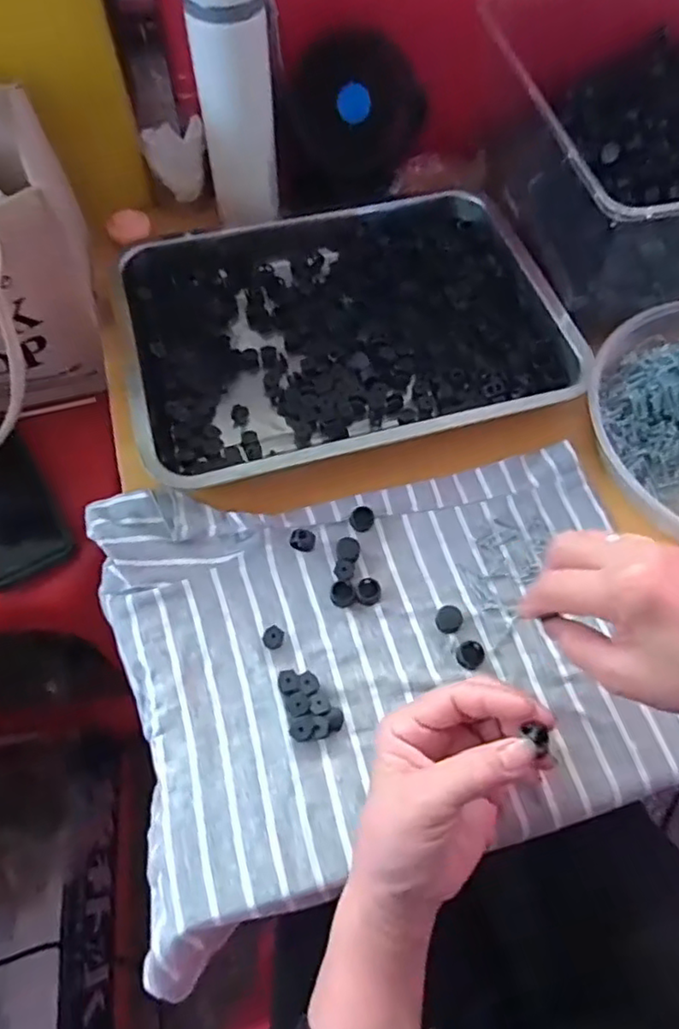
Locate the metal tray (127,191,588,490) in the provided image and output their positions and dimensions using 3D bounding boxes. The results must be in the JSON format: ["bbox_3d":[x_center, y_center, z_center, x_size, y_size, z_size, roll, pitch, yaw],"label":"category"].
[{"bbox_3d":[-0.003,-0.172,0.527,0.335,0.029,0.272,-14,64,-8],"label":"metal tray"}]

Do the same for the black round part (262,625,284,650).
[{"bbox_3d":[-0.043,0.080,0.414,0.013,0.008,0.014,0,63,-1],"label":"black round part"}]

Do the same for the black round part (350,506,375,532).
[{"bbox_3d":[0.016,0.003,0.453,0.017,0.010,0.016,0,63,-1],"label":"black round part"}]

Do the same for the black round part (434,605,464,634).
[{"bbox_3d":[0.073,0.070,0.421,0.016,0.009,0.017,0,63,-1],"label":"black round part"}]

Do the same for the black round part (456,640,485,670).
[{"bbox_3d":[0.085,0.091,0.411,0.018,0.005,0.017,0,63,-1],"label":"black round part"}]

